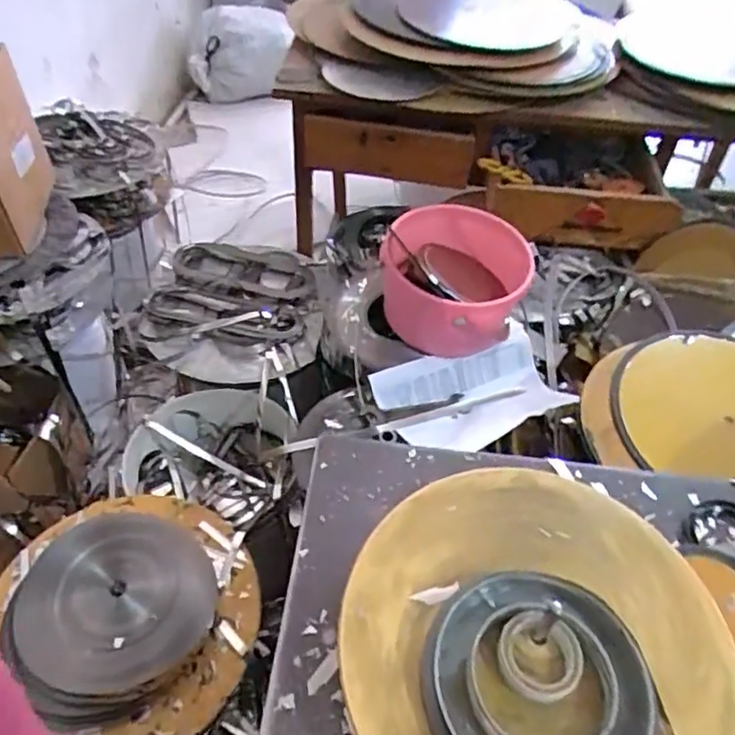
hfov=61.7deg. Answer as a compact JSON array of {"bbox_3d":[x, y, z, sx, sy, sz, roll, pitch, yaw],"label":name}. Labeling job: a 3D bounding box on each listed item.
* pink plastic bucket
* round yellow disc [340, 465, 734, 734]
[{"bbox_3d":[0.154,-0.126,0.944,0.210,0.160,0.194,2,48,-2],"label":"pink plastic bucket"},{"bbox_3d":[0.127,0.196,0.450,0.273,0.034,0.280,2,48,-2],"label":"round yellow disc"}]

